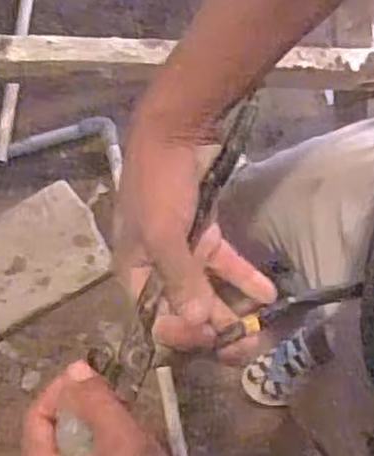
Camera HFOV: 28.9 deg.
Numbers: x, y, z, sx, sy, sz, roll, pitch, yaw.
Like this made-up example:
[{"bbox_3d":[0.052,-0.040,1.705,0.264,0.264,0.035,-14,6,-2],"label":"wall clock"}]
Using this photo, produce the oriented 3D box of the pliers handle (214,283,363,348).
[{"bbox_3d":[0.069,0.054,0.487,0.113,0.018,0.016,-18,78,-18],"label":"pliers handle"}]

